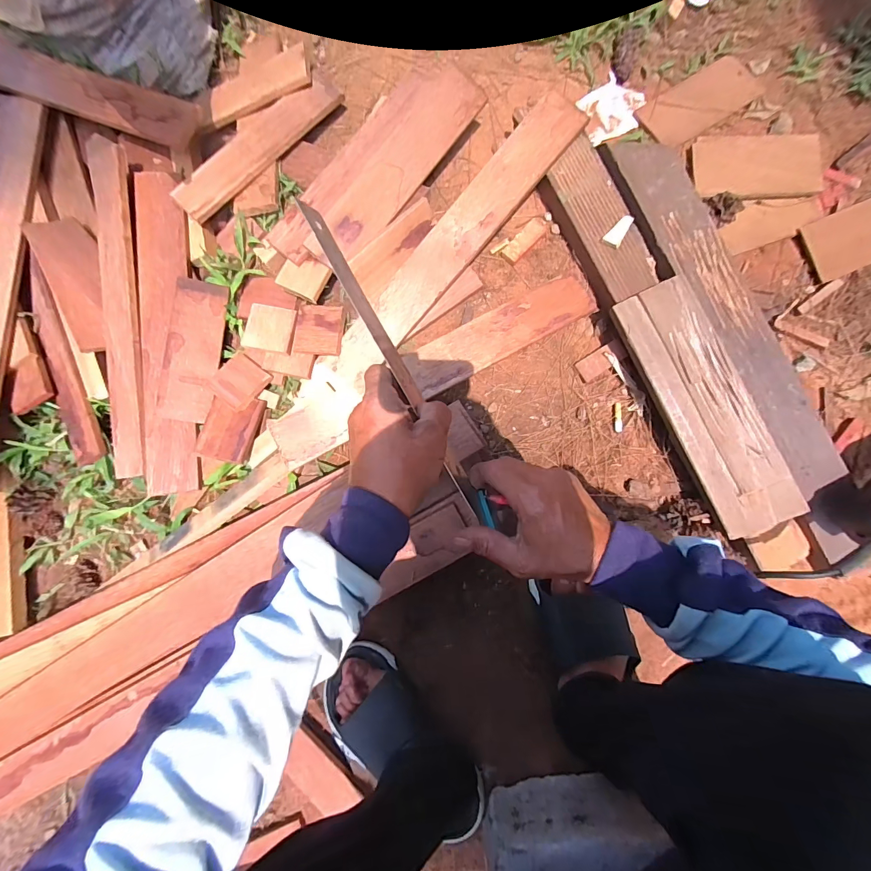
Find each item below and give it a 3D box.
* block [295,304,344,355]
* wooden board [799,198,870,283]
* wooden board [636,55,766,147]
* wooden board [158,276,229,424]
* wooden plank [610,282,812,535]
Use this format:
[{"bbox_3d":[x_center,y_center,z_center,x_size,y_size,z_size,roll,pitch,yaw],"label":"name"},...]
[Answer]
[{"bbox_3d":[-0.154,-0.141,0.510,0.067,0.010,0.066,6,89,5],"label":"block"},{"bbox_3d":[0.561,-0.264,0.496,0.154,0.010,0.078,-23,85,4],"label":"wooden board"},{"bbox_3d":[0.364,-0.458,0.526,0.152,0.013,0.079,-31,84,3],"label":"wooden board"},{"bbox_3d":[-0.330,-0.118,0.525,0.064,0.015,0.195,5,81,-17],"label":"wooden board"},{"bbox_3d":[0.318,-0.035,0.446,0.091,0.016,0.300,-26,84,4],"label":"wooden plank"}]

